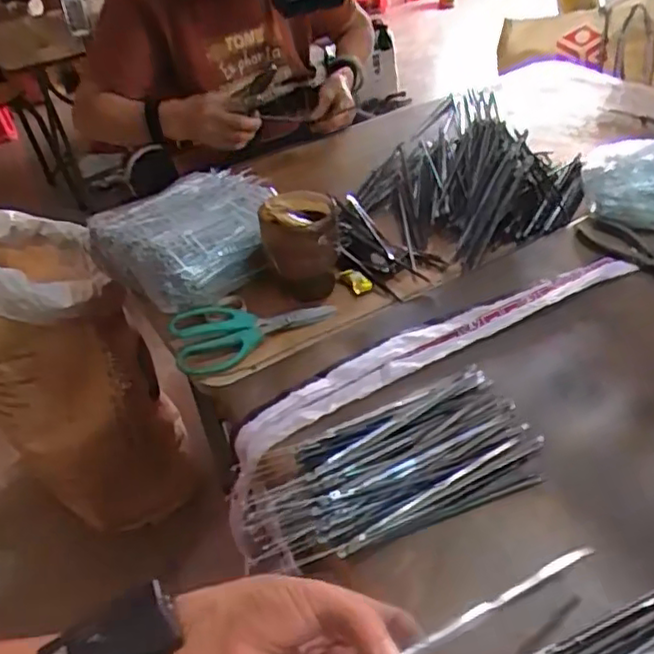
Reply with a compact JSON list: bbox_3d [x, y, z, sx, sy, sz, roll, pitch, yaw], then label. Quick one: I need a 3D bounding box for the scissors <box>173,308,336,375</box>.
[{"bbox_3d":[-0.077,-0.002,0.707,0.173,0.018,0.081,-16,39,-10],"label":"scissors"}]

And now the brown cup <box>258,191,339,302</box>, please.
[{"bbox_3d":[-0.029,-0.094,0.757,0.082,0.103,0.088,-5,38,4],"label":"brown cup"}]

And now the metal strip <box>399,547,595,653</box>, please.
[{"bbox_3d":[0.101,0.168,0.398,0.181,0.010,0.010,-11,35,-34],"label":"metal strip"}]

